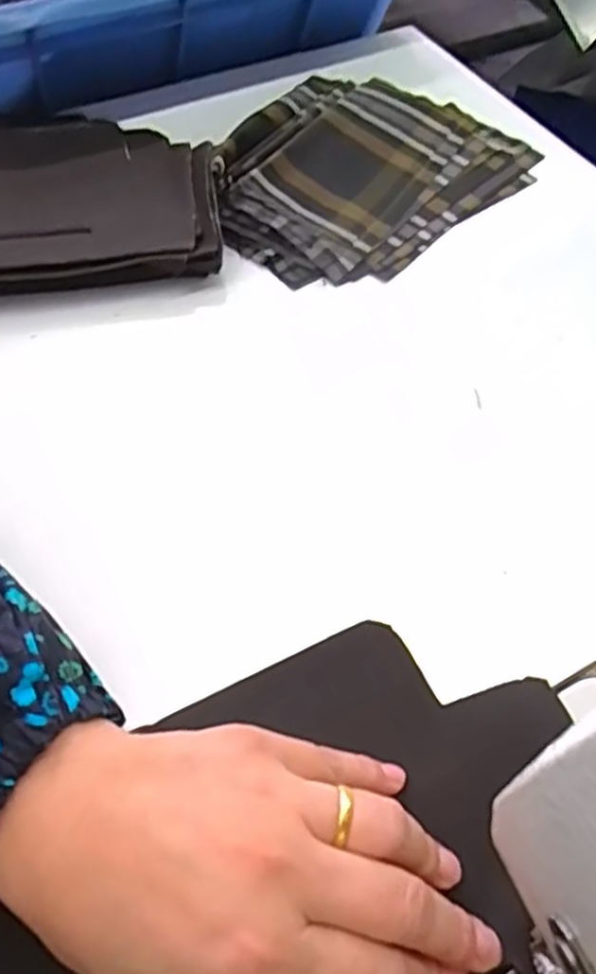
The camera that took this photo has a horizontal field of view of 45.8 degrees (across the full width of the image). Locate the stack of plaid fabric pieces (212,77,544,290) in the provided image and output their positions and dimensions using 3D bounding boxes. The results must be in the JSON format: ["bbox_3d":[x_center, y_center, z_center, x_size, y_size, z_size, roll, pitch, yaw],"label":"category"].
[{"bbox_3d":[0.039,-0.227,0.487,0.222,0.032,0.169,-38,65,-23],"label":"stack of plaid fabric pieces"}]

